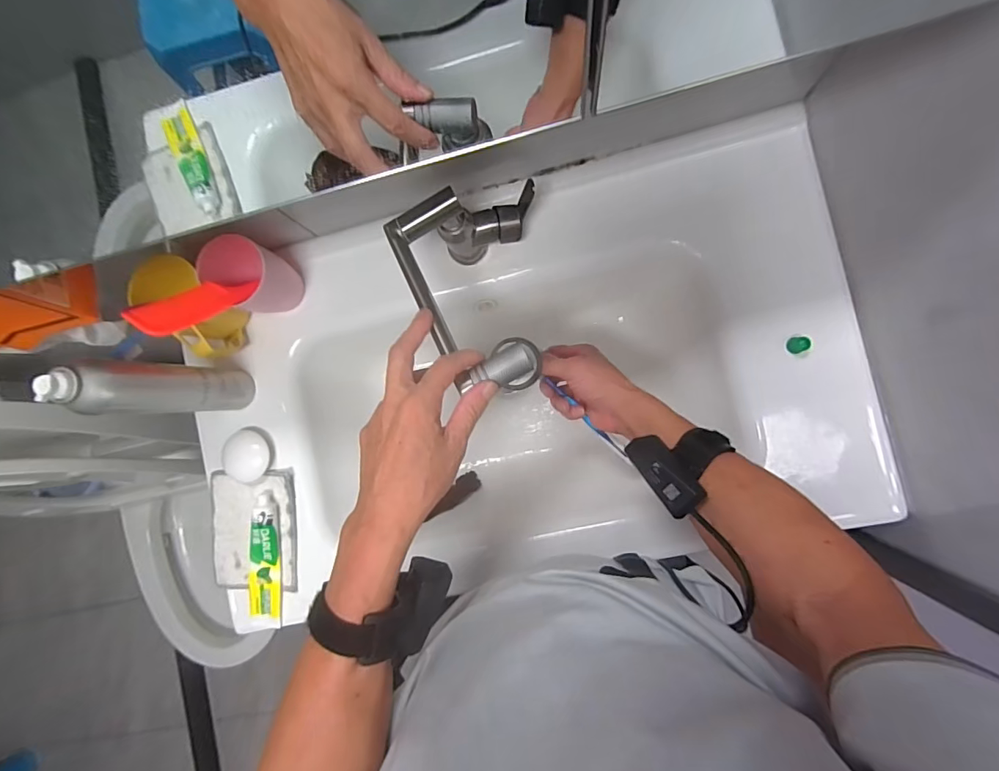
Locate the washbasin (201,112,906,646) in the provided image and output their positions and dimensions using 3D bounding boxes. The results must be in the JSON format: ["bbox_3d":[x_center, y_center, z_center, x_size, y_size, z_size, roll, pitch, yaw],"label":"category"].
[{"bbox_3d":[0.033,-0.012,0.616,0.731,0.156,0.445,-12,87,7],"label":"washbasin"}]

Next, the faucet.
[{"bbox_3d":[-0.025,-0.093,0.487,0.127,0.179,0.199,-6,88,7],"label":"faucet"}]

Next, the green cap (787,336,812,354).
[{"bbox_3d":[0.321,-0.044,0.511,0.016,0.018,0.017,0,88,7],"label":"green cap"}]

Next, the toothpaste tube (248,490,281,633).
[{"bbox_3d":[-0.291,0.222,0.595,0.041,0.031,0.177,2,89,7],"label":"toothpaste tube"}]

